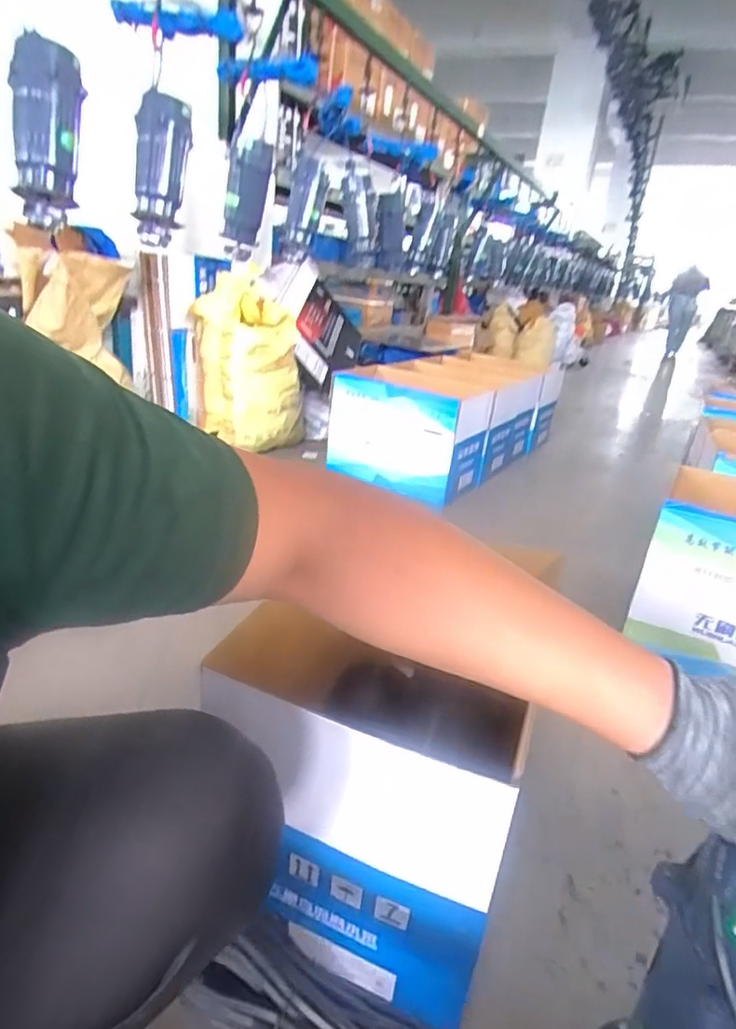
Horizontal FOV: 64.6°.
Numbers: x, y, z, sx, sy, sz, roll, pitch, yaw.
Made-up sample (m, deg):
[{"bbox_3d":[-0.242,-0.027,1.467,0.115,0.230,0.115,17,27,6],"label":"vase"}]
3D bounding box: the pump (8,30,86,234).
[{"bbox_3d":[-0.725,-0.849,1.326,0.152,0.351,0.120,-4,25,-22],"label":"pump"}]

